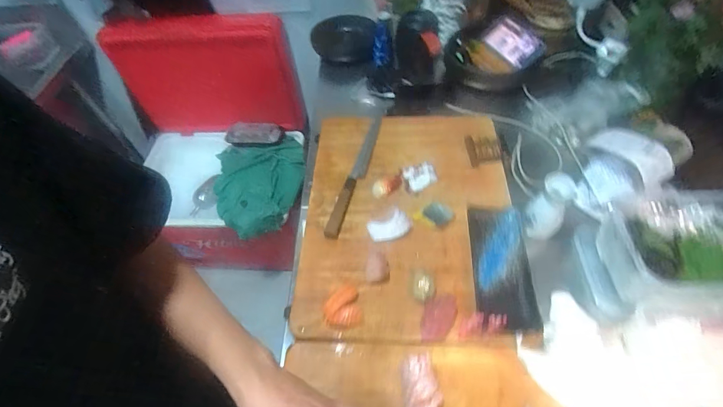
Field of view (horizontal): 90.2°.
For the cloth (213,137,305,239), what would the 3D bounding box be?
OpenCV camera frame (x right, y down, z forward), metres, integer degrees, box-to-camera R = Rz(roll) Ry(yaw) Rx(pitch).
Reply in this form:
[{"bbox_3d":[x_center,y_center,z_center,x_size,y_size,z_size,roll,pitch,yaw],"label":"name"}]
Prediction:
[{"bbox_3d":[-0.364,-0.091,1.326,0.343,0.114,0.401,-20,54,-11],"label":"cloth"}]

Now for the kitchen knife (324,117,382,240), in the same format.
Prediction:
[{"bbox_3d":[-0.007,-0.064,0.705,0.032,0.017,0.304,15,55,15],"label":"kitchen knife"}]

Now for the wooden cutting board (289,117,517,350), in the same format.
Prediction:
[{"bbox_3d":[0.083,0.010,0.679,0.372,0.041,0.498,0,53,5],"label":"wooden cutting board"}]

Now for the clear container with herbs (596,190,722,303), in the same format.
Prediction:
[{"bbox_3d":[0.518,0.069,0.554,0.235,0.099,0.175,1,53,5],"label":"clear container with herbs"}]

